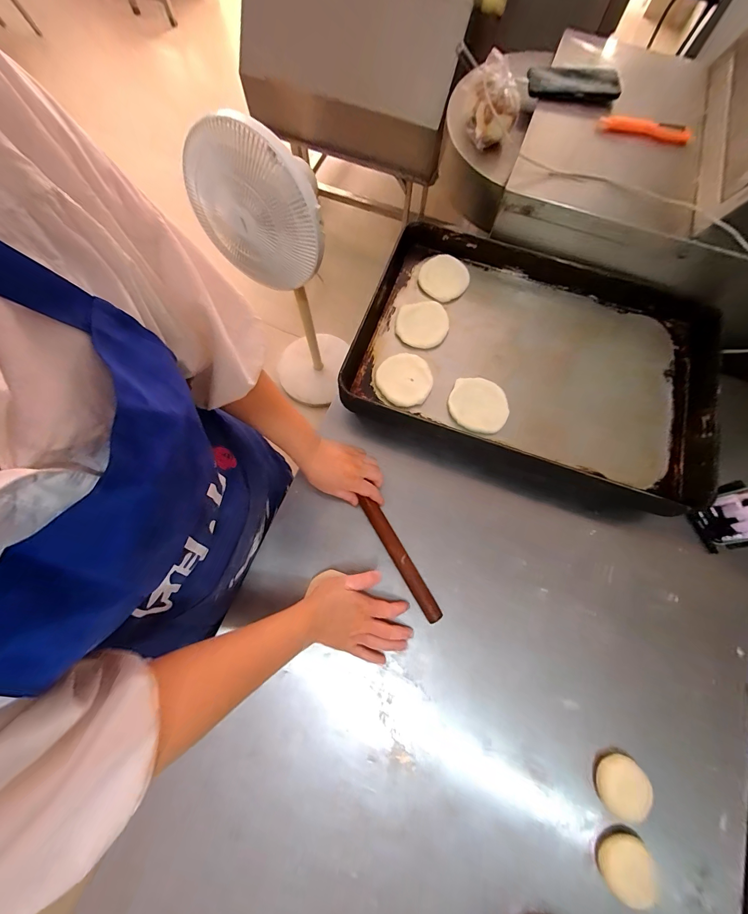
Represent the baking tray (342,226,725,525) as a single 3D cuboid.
[{"bbox_3d":[0.279,-0.179,0.613,0.615,0.064,0.415,18,74,3],"label":"baking tray"}]

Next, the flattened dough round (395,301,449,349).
[{"bbox_3d":[0.090,-0.248,0.634,0.095,0.007,0.094,1,74,-2],"label":"flattened dough round"}]

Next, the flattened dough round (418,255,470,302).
[{"bbox_3d":[0.137,-0.353,0.670,0.093,0.011,0.100,1,74,-2],"label":"flattened dough round"}]

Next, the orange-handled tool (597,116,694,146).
[{"bbox_3d":[0.503,-0.604,0.626,0.166,0.024,0.028,14,74,2],"label":"orange-handled tool"}]

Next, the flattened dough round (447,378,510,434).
[{"bbox_3d":[0.181,-0.092,0.585,0.099,0.012,0.092,1,74,-2],"label":"flattened dough round"}]

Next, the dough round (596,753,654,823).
[{"bbox_3d":[0.342,0.451,0.463,0.065,0.028,0.071,0,70,0],"label":"dough round"}]

